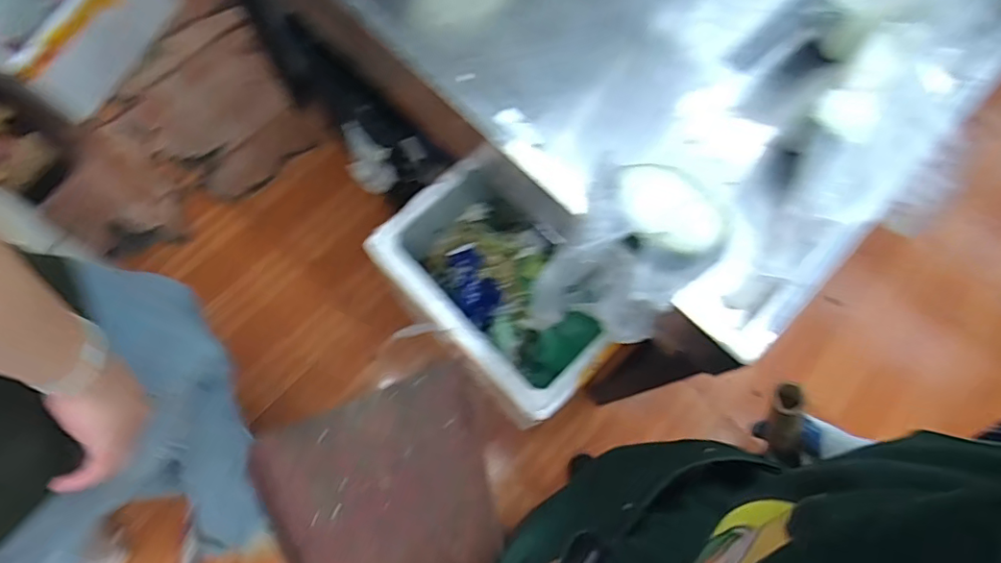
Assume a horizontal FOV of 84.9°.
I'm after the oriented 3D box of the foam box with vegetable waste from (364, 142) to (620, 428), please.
[{"bbox_3d":[-0.016,0.025,1.012,0.234,0.209,0.453,-41,77,-14],"label":"foam box with vegetable waste"}]

